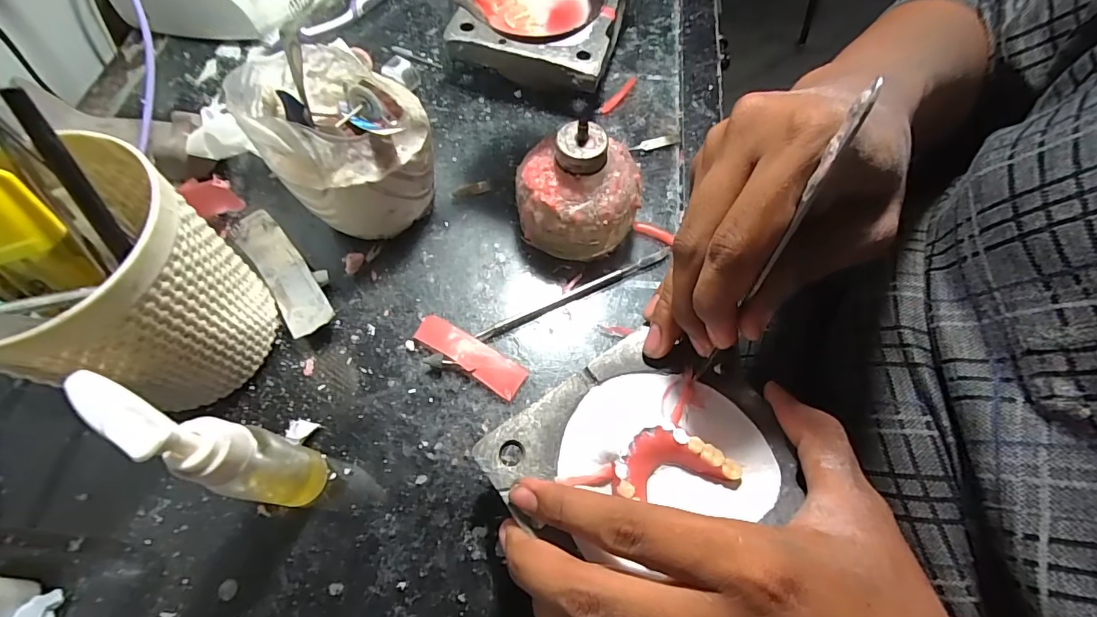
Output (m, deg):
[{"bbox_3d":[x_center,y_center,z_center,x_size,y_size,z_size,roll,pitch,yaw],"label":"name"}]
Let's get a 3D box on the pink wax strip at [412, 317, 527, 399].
[{"bbox_3d":[-0.045,0.026,0.274,0.069,0.006,0.019,33,60,8],"label":"pink wax strip"}]

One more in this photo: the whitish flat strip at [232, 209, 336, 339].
[{"bbox_3d":[-0.157,-0.019,0.281,0.026,0.027,0.081,-34,69,-16],"label":"whitish flat strip"}]

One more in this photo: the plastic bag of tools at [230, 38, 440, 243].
[{"bbox_3d":[-0.114,-0.095,0.277,0.090,0.101,0.090,-31,69,-16],"label":"plastic bag of tools"}]

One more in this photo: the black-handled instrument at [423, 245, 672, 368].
[{"bbox_3d":[0.005,-0.002,0.288,0.165,0.008,0.010,-25,67,-13],"label":"black-handled instrument"}]

